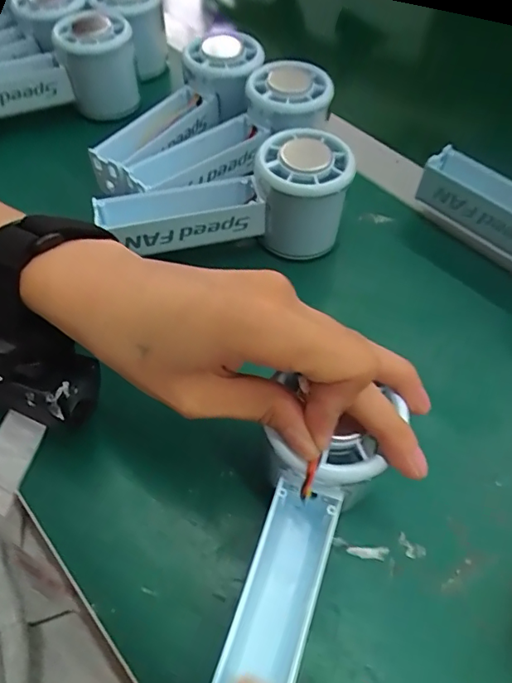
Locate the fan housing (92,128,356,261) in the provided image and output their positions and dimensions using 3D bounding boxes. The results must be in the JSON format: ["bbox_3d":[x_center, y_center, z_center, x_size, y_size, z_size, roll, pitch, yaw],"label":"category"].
[{"bbox_3d":[-0.019,-0.083,0.297,0.144,0.054,0.049,-7,57,-7],"label":"fan housing"}]

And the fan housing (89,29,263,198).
[{"bbox_3d":[-0.045,-0.158,0.339,0.059,0.040,0.160,24,59,14],"label":"fan housing"}]

